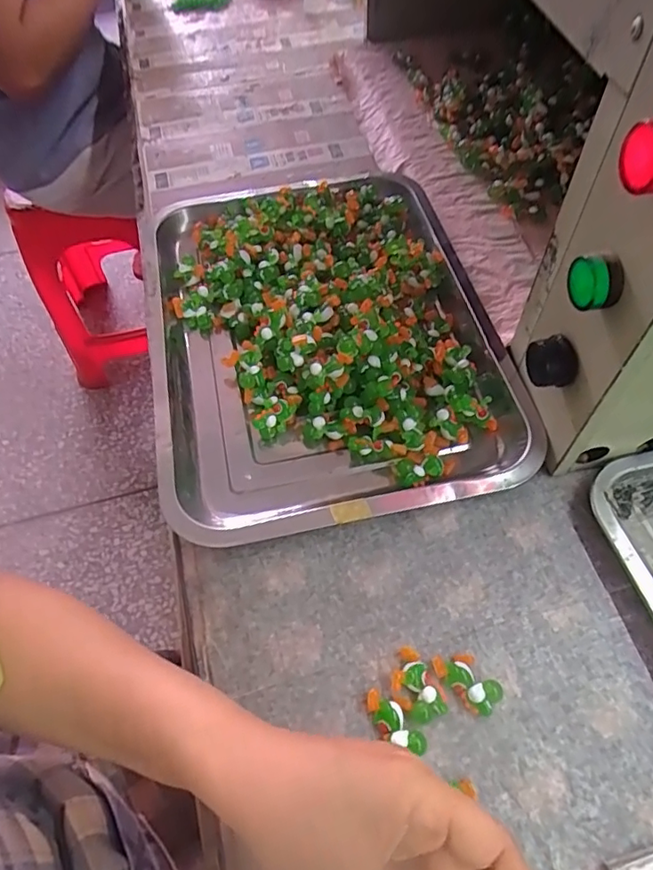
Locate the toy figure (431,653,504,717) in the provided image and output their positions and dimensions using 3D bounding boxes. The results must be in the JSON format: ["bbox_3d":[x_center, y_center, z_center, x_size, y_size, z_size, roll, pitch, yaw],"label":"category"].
[{"bbox_3d":[0.080,0.139,0.314,0.023,0.011,0.039,-34,61,-18],"label":"toy figure"}]

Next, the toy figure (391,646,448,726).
[{"bbox_3d":[0.049,0.142,0.313,0.026,0.011,0.039,-26,59,-13],"label":"toy figure"}]

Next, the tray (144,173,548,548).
[{"bbox_3d":[-0.011,-0.098,0.448,0.268,0.053,0.365,-14,57,-6],"label":"tray"}]

